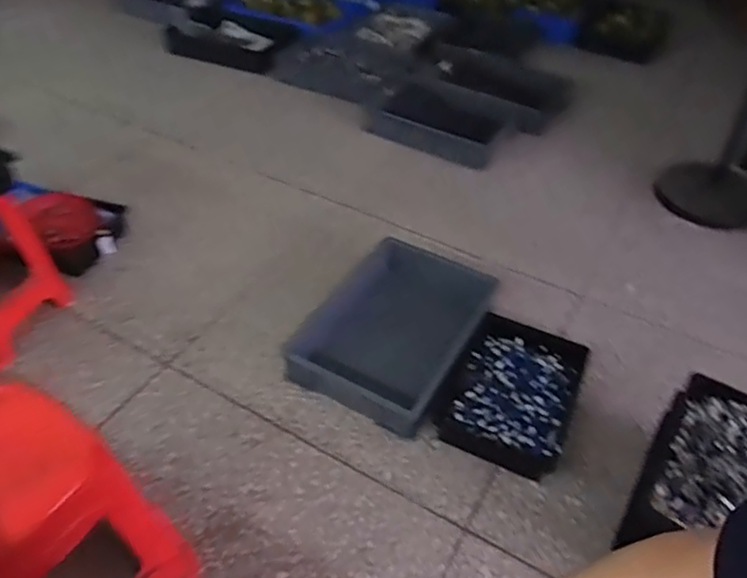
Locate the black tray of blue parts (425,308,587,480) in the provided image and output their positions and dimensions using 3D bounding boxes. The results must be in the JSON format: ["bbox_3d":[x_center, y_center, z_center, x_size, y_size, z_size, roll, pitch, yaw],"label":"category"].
[{"bbox_3d":[0.394,0.278,1.759,0.324,0.069,0.468,19,46,16],"label":"black tray of blue parts"}]

